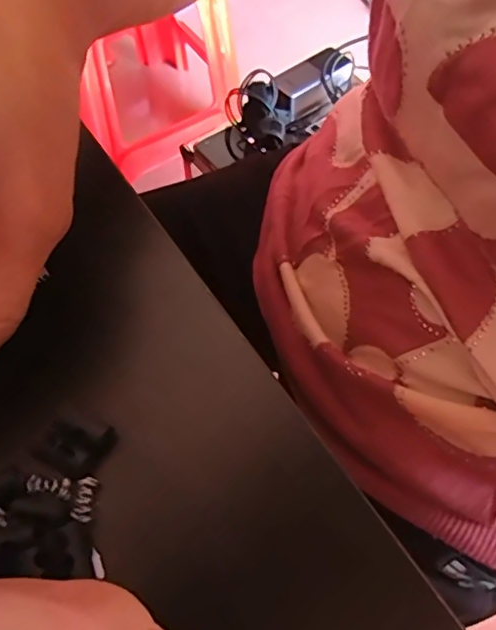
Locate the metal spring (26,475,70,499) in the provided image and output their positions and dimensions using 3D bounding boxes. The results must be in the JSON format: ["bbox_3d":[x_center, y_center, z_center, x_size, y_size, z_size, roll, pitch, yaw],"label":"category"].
[{"bbox_3d":[-0.061,0.052,0.171,0.013,0.004,0.006,5,62,6],"label":"metal spring"}]

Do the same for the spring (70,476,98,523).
[{"bbox_3d":[-0.049,0.056,0.169,0.006,0.004,0.013,2,62,4],"label":"spring"}]

